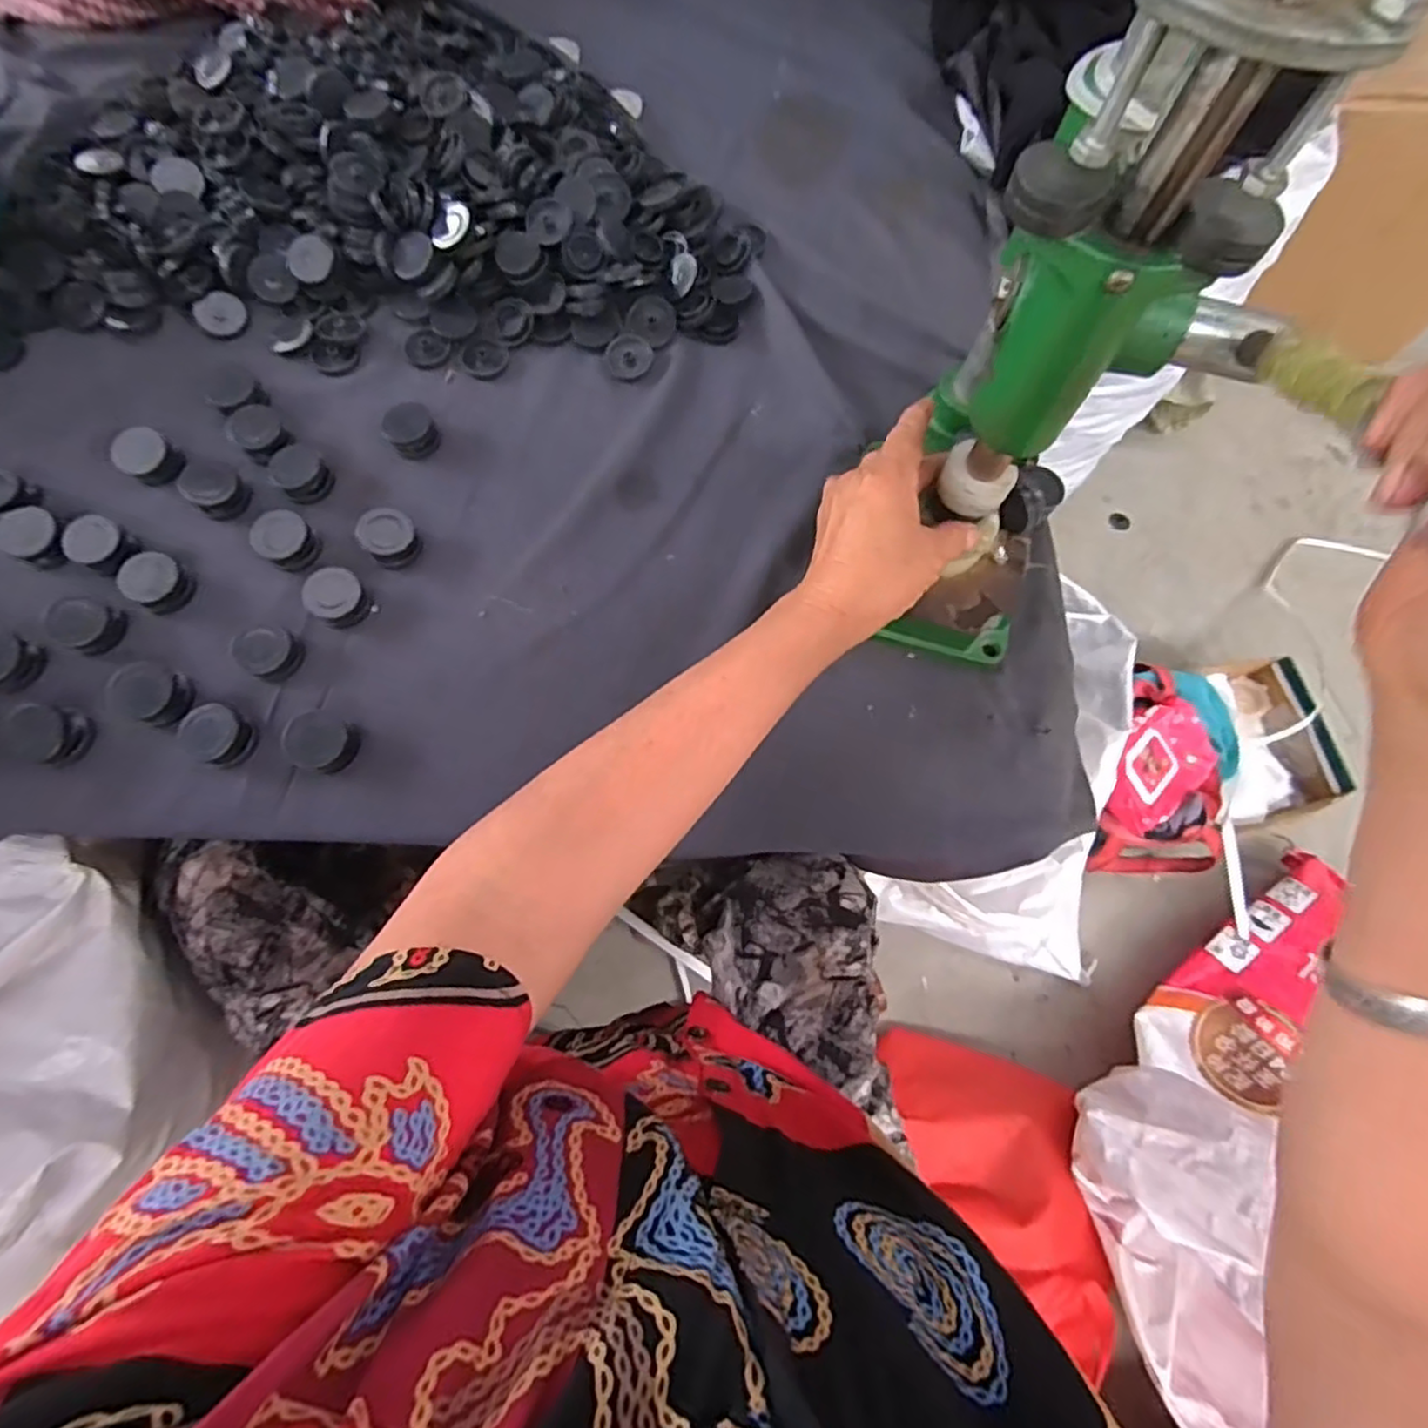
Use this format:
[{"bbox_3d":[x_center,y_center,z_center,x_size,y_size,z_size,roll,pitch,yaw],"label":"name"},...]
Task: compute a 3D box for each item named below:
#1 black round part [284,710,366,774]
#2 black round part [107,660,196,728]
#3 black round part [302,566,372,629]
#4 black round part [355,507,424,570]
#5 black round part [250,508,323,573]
[{"bbox_3d":[-0.223,0.015,0.391,0.032,0.020,0.032,1,71,-2],"label":"black round part"},{"bbox_3d":[-0.319,-0.012,0.392,0.039,0.020,0.032,19,72,4],"label":"black round part"},{"bbox_3d":[-0.232,-0.072,0.423,0.037,0.019,0.031,28,73,7],"label":"black round part"},{"bbox_3d":[-0.204,-0.111,0.437,0.032,0.023,0.033,1,71,-2],"label":"black round part"},{"bbox_3d":[-0.269,-0.109,0.433,0.030,0.026,0.032,1,71,-2],"label":"black round part"}]

